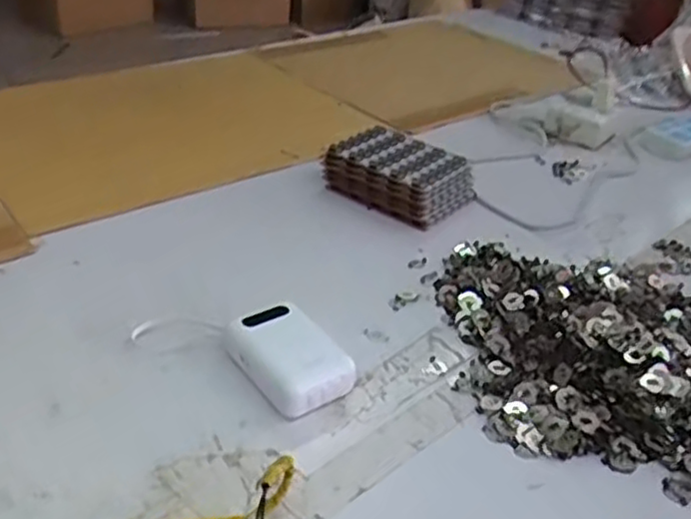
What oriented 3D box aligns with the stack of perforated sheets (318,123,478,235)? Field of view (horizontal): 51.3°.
[{"bbox_3d":[0.065,-0.100,0.872,0.152,0.059,0.114,27,38,28],"label":"stack of perforated sheets"}]

